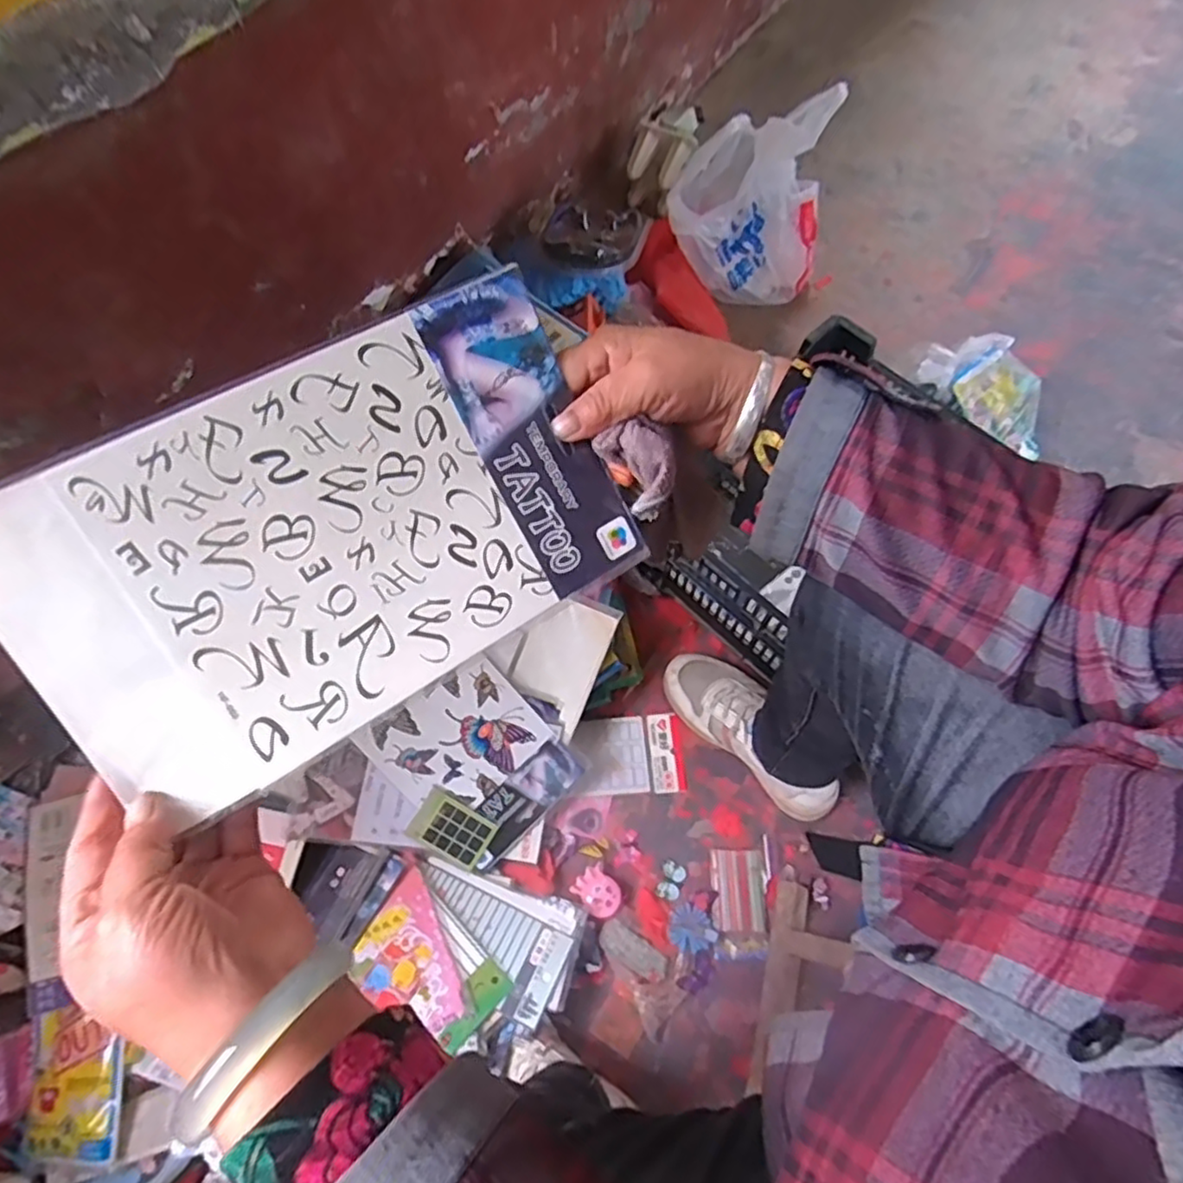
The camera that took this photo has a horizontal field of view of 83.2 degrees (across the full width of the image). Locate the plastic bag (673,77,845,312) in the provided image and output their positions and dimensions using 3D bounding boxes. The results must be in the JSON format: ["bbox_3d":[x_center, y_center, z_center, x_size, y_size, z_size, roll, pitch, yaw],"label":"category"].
[{"bbox_3d":[0.250,-0.606,1.033,0.233,0.313,0.147,14,65,6],"label":"plastic bag"}]

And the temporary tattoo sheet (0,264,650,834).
[{"bbox_3d":[-0.117,-0.025,0.315,0.267,0.009,0.158,-31,104,-17],"label":"temporary tattoo sheet"}]

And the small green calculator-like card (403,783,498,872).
[{"bbox_3d":[-0.150,0.255,0.717,0.085,0.004,0.058,36,78,-10],"label":"small green calculator-like card"}]

